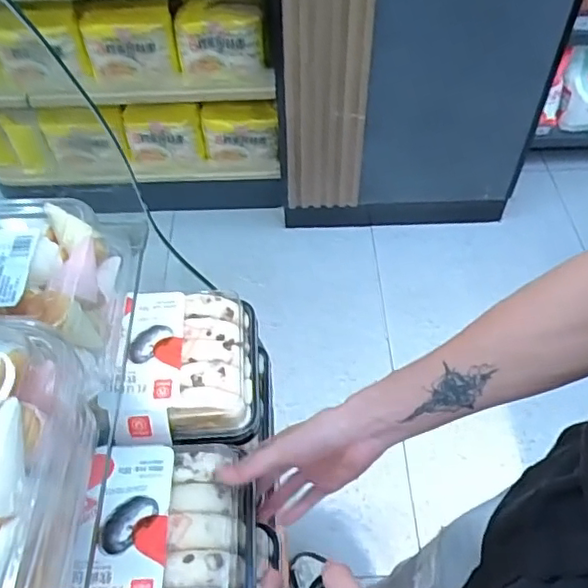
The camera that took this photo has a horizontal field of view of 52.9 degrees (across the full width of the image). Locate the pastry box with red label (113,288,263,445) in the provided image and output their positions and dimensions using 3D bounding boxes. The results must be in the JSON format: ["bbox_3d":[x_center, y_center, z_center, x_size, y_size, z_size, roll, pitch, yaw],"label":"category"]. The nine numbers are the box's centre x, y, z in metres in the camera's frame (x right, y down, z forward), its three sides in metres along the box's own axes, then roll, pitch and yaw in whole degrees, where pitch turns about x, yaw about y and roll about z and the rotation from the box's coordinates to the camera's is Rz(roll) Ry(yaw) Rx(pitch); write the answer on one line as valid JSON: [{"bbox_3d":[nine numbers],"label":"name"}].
[{"bbox_3d":[-0.099,0.066,0.579,0.120,0.053,0.159,-4,52,-2],"label":"pastry box with red label"}]

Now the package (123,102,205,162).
[{"bbox_3d":[-0.367,-0.457,1.676,0.208,0.166,0.040,-3,52,-1],"label":"package"}]

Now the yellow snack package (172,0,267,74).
[{"bbox_3d":[-0.192,-0.663,1.518,0.233,0.156,0.100,-1,52,1],"label":"yellow snack package"}]

